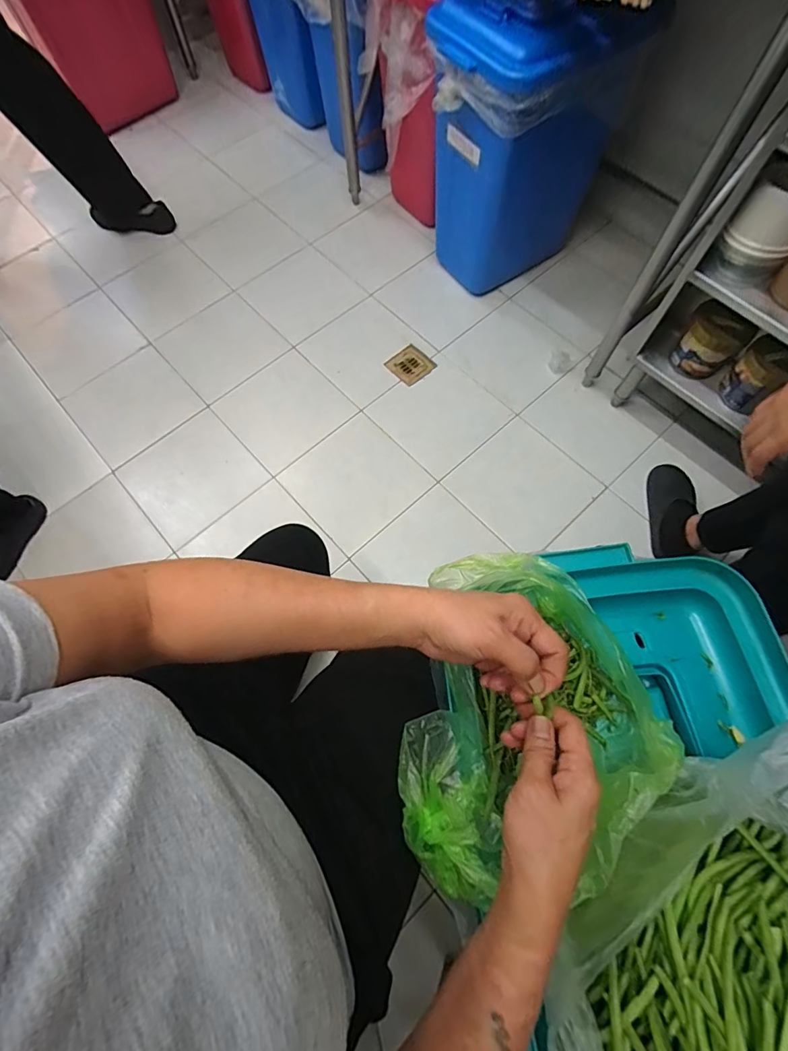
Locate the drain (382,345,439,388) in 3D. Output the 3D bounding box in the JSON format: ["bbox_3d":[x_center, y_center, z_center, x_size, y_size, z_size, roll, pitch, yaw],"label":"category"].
[{"bbox_3d":[0.049,-0.468,1.320,0.113,0.011,0.109,-41,72,-13],"label":"drain"}]

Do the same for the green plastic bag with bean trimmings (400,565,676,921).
[{"bbox_3d":[0.110,0.161,0.409,0.223,0.096,0.260,-12,70,-4],"label":"green plastic bag with bean trimmings"}]

